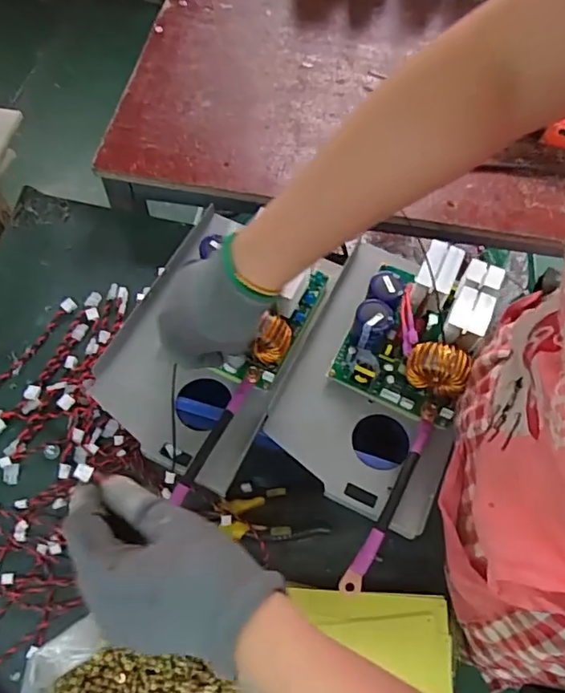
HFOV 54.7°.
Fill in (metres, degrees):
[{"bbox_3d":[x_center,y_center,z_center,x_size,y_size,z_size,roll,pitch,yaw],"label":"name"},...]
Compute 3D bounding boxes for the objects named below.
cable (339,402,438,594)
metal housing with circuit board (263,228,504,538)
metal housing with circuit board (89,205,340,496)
[{"bbox_3d":[0.099,0.128,0.482,0.015,0.029,0.183,27,67,10],"label":"cable"},{"bbox_3d":[0.104,0.003,0.515,0.162,0.079,0.288,23,66,8],"label":"metal housing with circuit board"},{"bbox_3d":[-0.071,-0.010,0.524,0.164,0.051,0.242,25,66,9],"label":"metal housing with circuit board"}]

